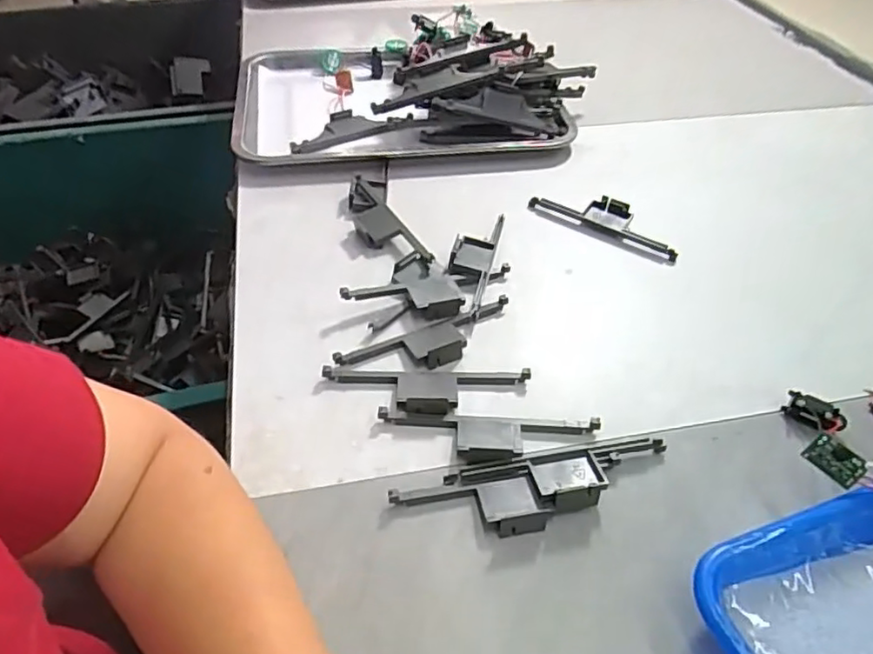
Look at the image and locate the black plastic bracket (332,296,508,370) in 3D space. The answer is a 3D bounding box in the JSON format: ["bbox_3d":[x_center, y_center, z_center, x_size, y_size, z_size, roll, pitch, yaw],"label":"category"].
[{"bbox_3d":[-0.001,0.009,0.435,0.138,0.013,0.036,-19,48,-21],"label":"black plastic bracket"}]

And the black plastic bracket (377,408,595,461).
[{"bbox_3d":[0.034,0.069,0.380,0.137,0.011,0.036,3,44,0],"label":"black plastic bracket"}]

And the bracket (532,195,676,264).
[{"bbox_3d":[0.153,-0.098,0.552,0.136,0.019,0.037,24,48,20],"label":"bracket"}]

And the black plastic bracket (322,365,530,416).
[{"bbox_3d":[-0.007,0.041,0.404,0.136,0.012,0.038,3,44,0],"label":"black plastic bracket"}]

